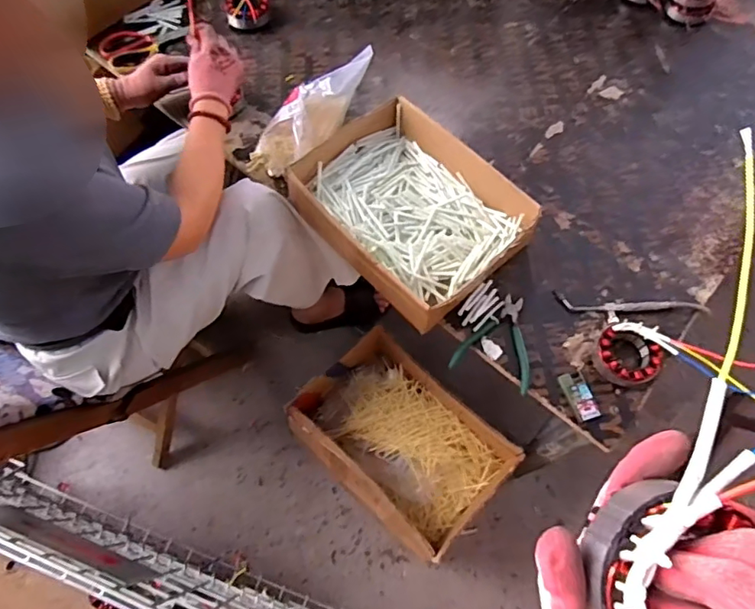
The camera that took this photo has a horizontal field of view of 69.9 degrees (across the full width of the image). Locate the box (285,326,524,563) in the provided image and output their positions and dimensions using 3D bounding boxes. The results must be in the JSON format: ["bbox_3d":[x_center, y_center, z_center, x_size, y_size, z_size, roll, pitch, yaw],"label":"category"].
[{"bbox_3d":[0.046,0.263,1.075,0.391,0.134,0.273,41,72,17],"label":"box"}]

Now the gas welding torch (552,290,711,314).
[{"bbox_3d":[0.381,0.002,0.810,0.228,0.009,0.027,3,66,2],"label":"gas welding torch"}]

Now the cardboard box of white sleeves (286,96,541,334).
[{"bbox_3d":[0.044,-0.151,0.835,0.250,0.085,0.327,-40,72,-16],"label":"cardboard box of white sleeves"}]

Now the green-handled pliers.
[{"bbox_3d":[0.181,0.047,0.782,0.110,0.013,0.135,21,68,9],"label":"green-handled pliers"}]

